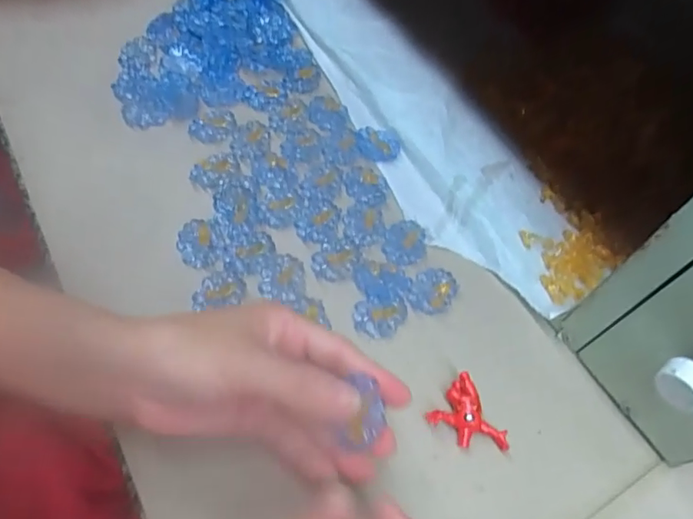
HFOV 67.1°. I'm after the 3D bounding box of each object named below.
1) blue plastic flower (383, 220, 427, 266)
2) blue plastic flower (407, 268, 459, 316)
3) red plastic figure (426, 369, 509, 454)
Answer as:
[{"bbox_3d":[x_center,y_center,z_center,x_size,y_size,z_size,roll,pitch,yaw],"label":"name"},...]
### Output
[{"bbox_3d":[0.043,-0.012,0.383,0.031,0.005,0.036,16,60,4],"label":"blue plastic flower"},{"bbox_3d":[0.061,0.023,0.366,0.029,0.009,0.036,25,61,9],"label":"blue plastic flower"},{"bbox_3d":[0.077,0.099,0.318,0.047,0.014,0.036,40,64,17],"label":"red plastic figure"}]

